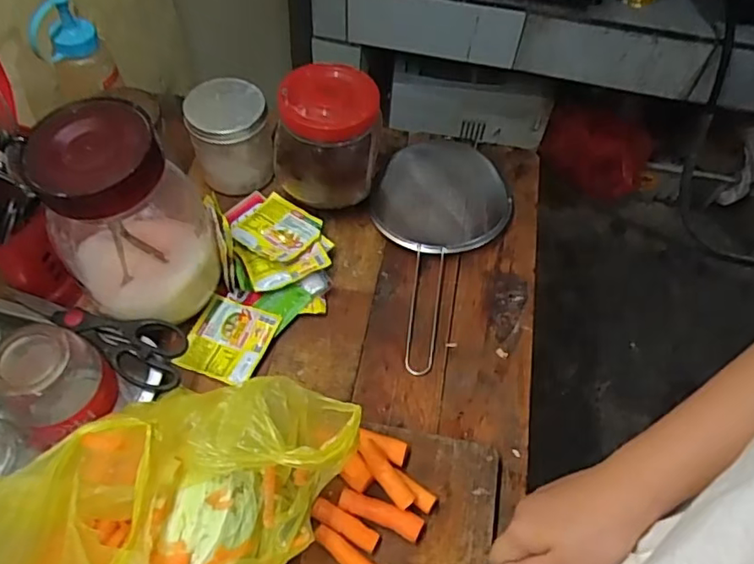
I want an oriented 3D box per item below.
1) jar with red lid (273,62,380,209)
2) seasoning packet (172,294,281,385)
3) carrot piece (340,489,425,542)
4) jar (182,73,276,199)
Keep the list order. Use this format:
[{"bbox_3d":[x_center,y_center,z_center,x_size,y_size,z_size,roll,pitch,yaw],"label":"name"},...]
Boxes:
[{"bbox_3d":[-0.052,-0.158,0.626,0.101,0.115,0.095,2,55,-2],"label":"jar with red lid"},{"bbox_3d":[-0.148,0.056,0.577,0.080,0.014,0.081,17,56,9],"label":"seasoning packet"},{"bbox_3d":[0.003,0.188,0.469,0.070,0.012,0.018,21,57,11],"label":"carrot piece"},{"bbox_3d":[-0.166,-0.164,0.655,0.084,0.101,0.076,-12,57,-11],"label":"jar"}]

